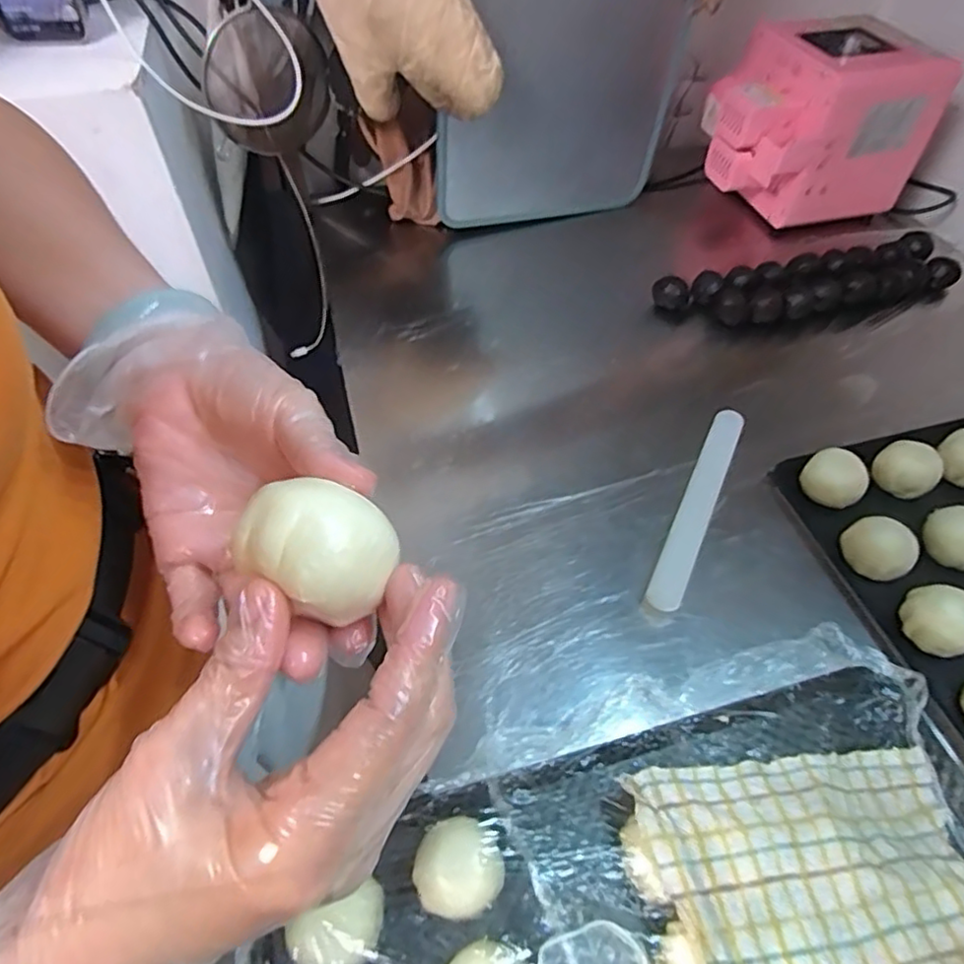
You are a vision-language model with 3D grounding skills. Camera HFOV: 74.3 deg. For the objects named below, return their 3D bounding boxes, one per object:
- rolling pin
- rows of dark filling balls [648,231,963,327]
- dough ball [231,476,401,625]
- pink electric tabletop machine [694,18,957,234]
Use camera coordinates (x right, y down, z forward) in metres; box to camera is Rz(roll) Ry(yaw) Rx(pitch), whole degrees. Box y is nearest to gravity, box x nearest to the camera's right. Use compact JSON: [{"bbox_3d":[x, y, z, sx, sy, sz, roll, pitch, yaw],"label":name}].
[{"bbox_3d":[0.185,0.019,0.543,0.027,0.024,0.205,22,56,16],"label":"rolling pin"},{"bbox_3d":[0.376,-0.223,0.734,0.344,0.038,0.092,-13,54,-10],"label":"rows of dark filling balls"},{"bbox_3d":[-0.048,0.020,0.189,0.039,0.027,0.034,21,55,15],"label":"dough ball"},{"bbox_3d":[0.401,-0.437,0.784,0.209,0.174,0.194,-13,54,-10],"label":"pink electric tabletop machine"}]

